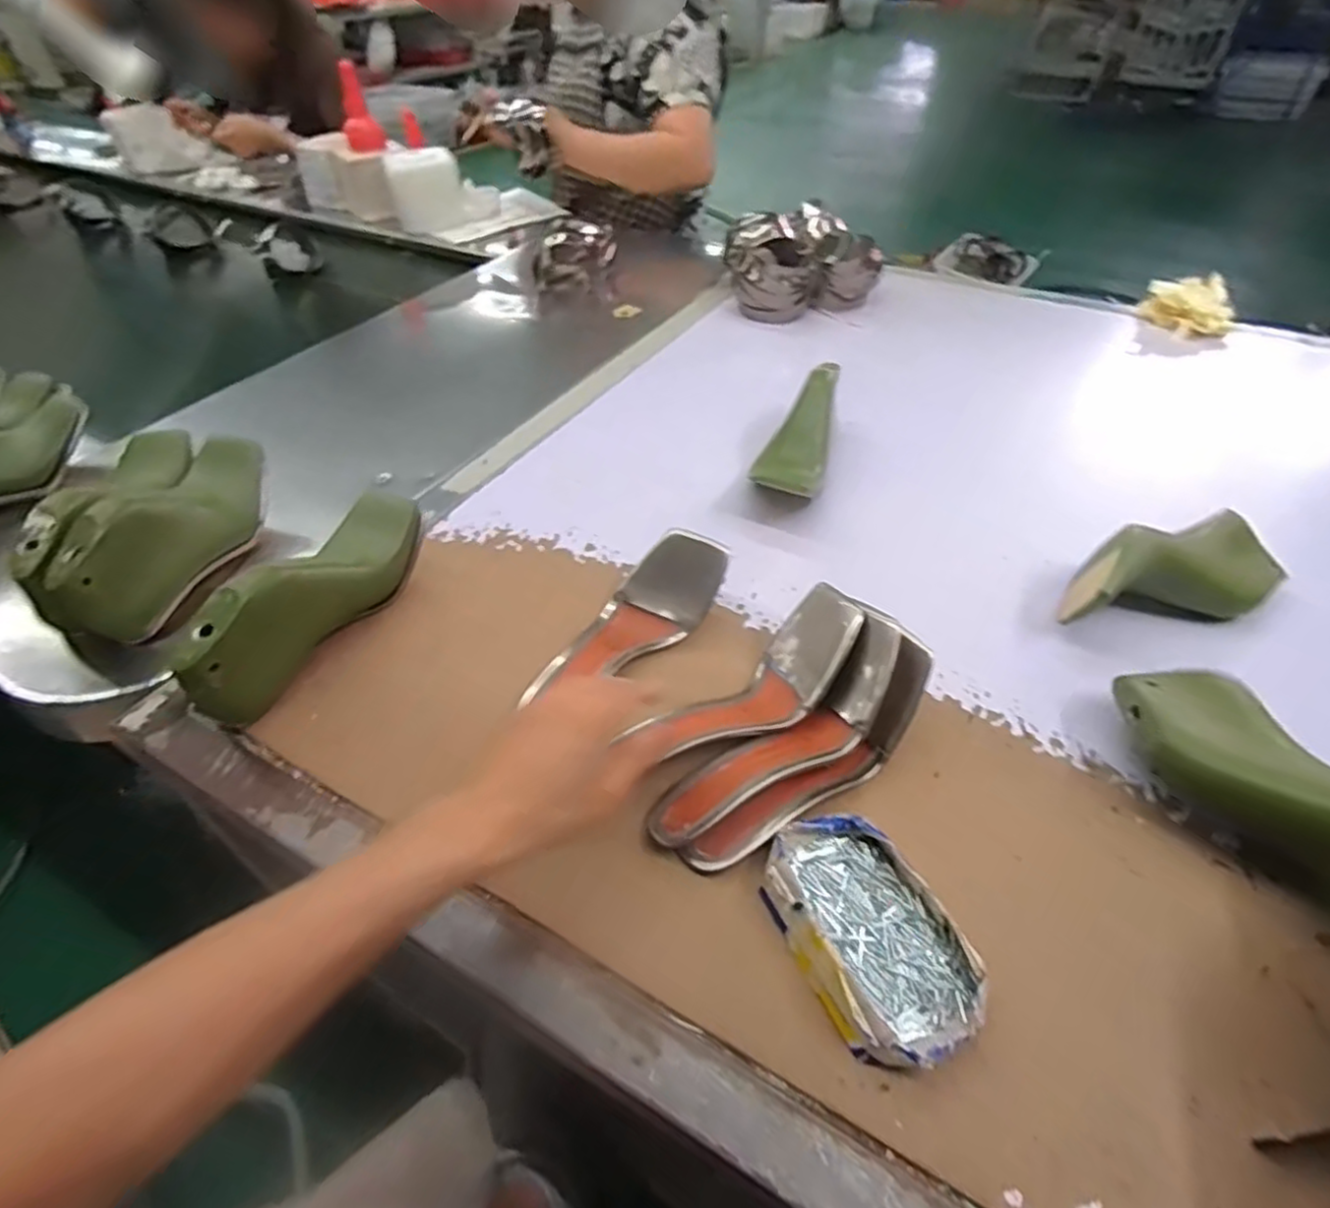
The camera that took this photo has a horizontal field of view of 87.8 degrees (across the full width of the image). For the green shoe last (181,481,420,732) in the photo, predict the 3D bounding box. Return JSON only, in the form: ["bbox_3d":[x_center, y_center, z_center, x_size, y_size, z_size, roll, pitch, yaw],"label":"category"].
[{"bbox_3d":[-0.265,-0.003,0.537,0.069,0.096,0.216,8,45,10],"label":"green shoe last"}]

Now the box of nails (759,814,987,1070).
[{"bbox_3d":[0.114,0.180,0.388,0.083,0.030,0.133,-18,47,-17],"label":"box of nails"}]

